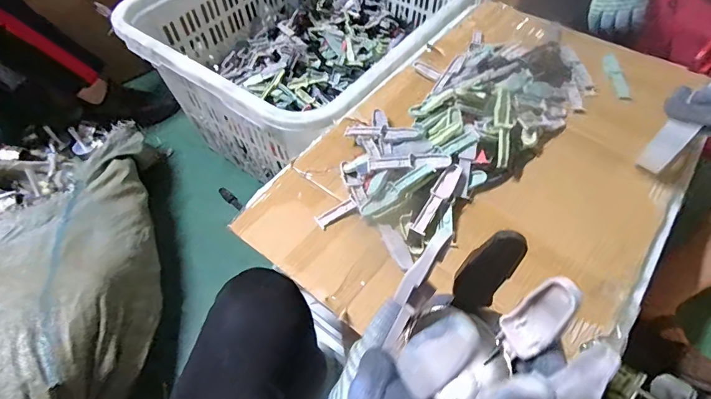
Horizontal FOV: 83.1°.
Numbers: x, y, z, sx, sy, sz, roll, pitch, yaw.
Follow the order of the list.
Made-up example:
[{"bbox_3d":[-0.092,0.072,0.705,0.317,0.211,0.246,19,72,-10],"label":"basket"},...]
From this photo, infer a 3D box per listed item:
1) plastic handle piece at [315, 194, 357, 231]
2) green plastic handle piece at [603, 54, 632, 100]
[{"bbox_3d":[-0.023,0.016,0.502,0.055,0.006,0.021,-31,60,-19],"label":"plastic handle piece"},{"bbox_3d":[0.423,-0.204,0.654,0.026,0.010,0.113,4,55,4],"label":"green plastic handle piece"}]

